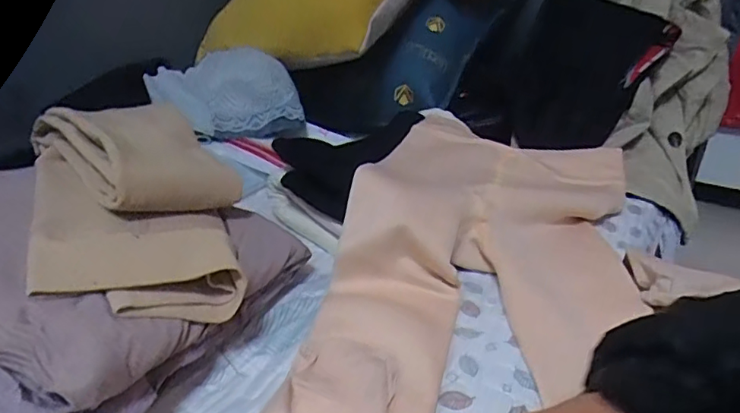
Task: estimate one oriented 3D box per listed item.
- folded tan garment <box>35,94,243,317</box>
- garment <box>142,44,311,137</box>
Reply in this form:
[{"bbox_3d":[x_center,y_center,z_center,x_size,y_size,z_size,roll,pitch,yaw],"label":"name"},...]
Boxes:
[{"bbox_3d":[-0.198,-0.014,0.471,0.155,0.093,0.279,-14,31,-24],"label":"folded tan garment"},{"bbox_3d":[-0.196,-0.144,0.736,0.169,0.084,0.170,17,32,29],"label":"garment"}]

